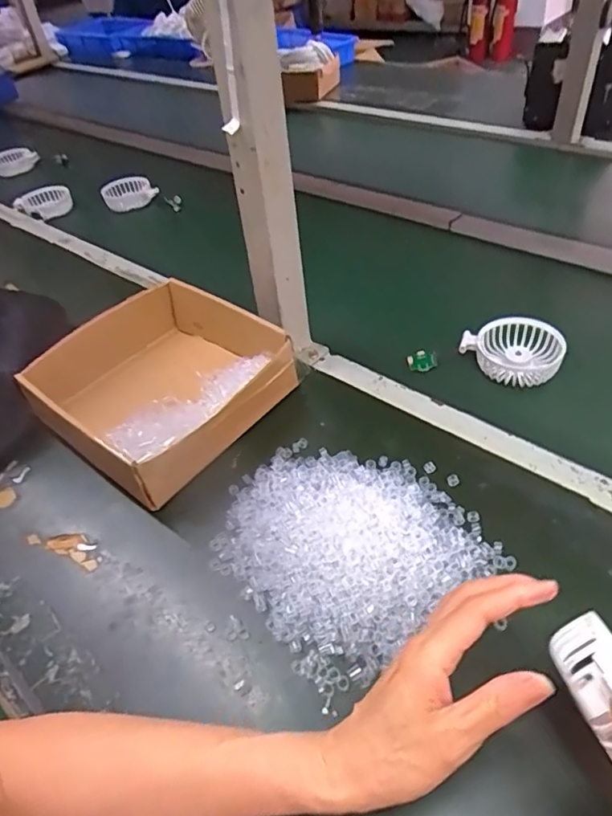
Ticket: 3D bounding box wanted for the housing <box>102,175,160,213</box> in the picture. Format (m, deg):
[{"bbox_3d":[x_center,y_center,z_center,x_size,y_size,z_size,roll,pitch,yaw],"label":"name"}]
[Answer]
[{"bbox_3d":[-0.340,-0.413,1.066,0.102,0.040,0.074,-23,45,-14],"label":"housing"}]

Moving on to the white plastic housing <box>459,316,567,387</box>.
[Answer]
[{"bbox_3d":[0.231,-0.066,0.623,0.103,0.033,0.083,17,50,25],"label":"white plastic housing"}]

